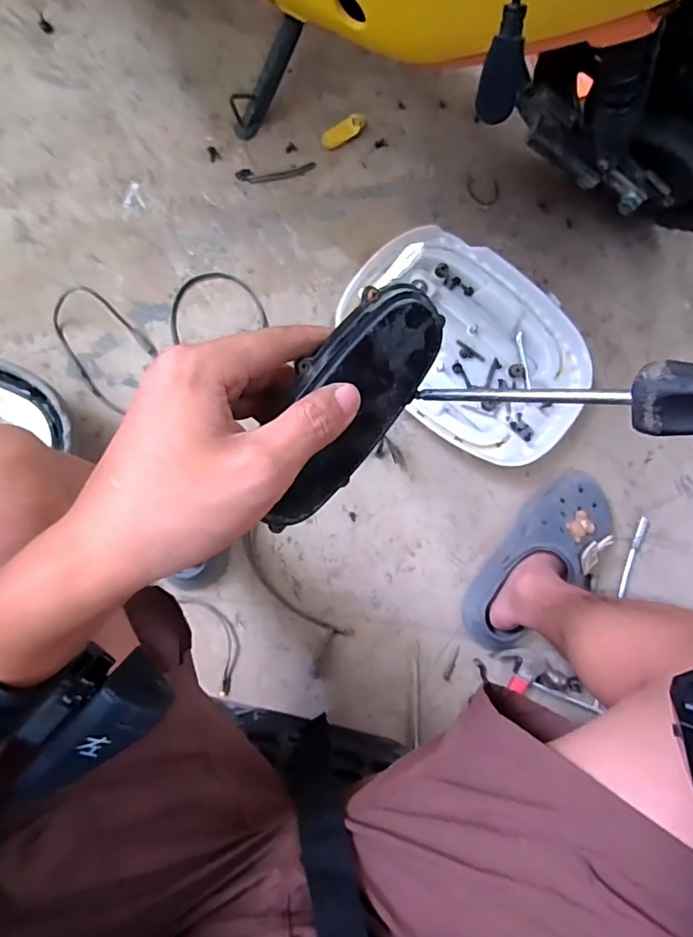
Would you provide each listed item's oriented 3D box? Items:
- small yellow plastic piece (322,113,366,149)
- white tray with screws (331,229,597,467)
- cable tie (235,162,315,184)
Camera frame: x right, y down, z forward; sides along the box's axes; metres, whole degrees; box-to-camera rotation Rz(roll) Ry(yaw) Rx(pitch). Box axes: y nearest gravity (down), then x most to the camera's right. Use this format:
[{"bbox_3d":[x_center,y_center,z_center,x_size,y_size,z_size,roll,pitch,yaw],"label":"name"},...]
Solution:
[{"bbox_3d":[-0.004,-0.513,0.784,0.070,0.017,0.026,-35,88,-10],"label":"small yellow plastic piece"},{"bbox_3d":[0.172,-0.179,0.747,0.369,0.041,0.278,30,81,-3],"label":"white tray with screws"},{"bbox_3d":[-0.104,-0.440,0.768,0.118,0.004,0.021,-11,85,-8],"label":"cable tie"}]

